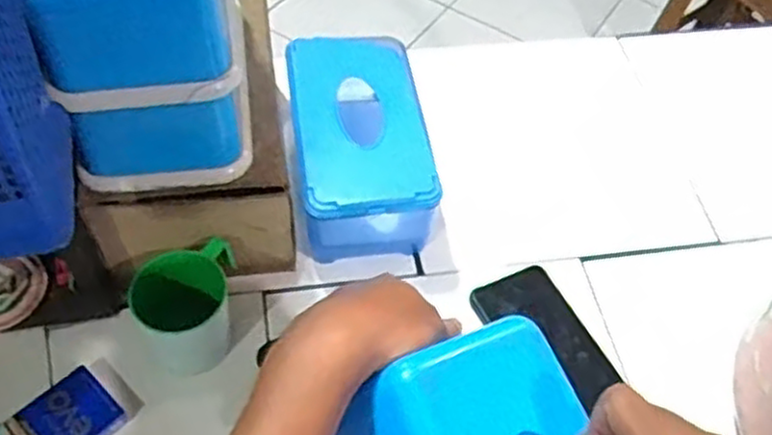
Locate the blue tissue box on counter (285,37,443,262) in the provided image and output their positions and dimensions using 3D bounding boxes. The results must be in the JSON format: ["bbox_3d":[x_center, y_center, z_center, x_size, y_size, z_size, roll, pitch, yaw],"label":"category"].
[{"bbox_3d":[-0.027,-0.067,0.707,0.123,0.095,0.217,-7,54,-10],"label":"blue tissue box on counter"}]

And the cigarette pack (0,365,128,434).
[{"bbox_3d":[-0.252,0.163,0.570,0.062,0.019,0.094,38,59,22],"label":"cigarette pack"}]

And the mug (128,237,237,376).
[{"bbox_3d":[-0.154,0.077,0.598,0.079,0.090,0.076,2,53,-3],"label":"mug"}]

